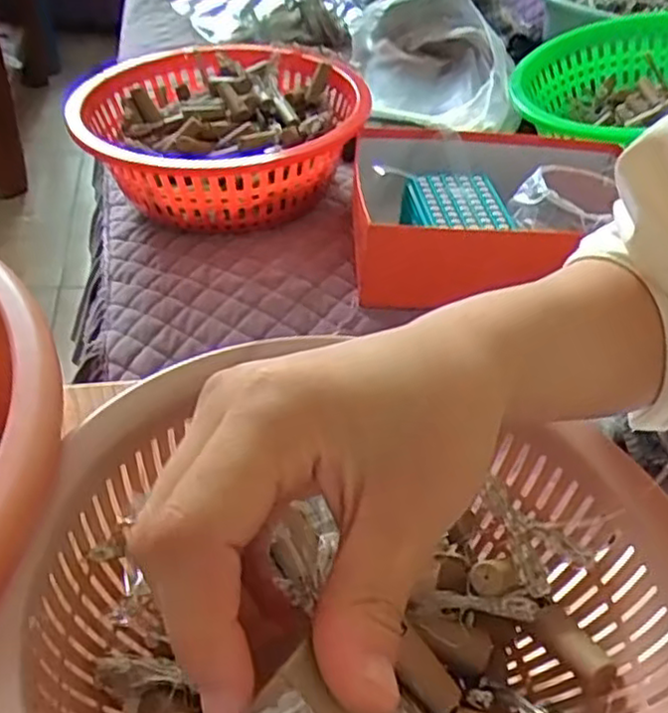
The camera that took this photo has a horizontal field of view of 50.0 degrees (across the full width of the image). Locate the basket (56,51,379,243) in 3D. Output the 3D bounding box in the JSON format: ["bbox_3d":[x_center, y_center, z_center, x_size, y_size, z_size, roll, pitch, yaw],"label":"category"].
[{"bbox_3d":[-0.131,-0.245,0.832,0.312,0.135,0.303,3,42,-3],"label":"basket"}]

